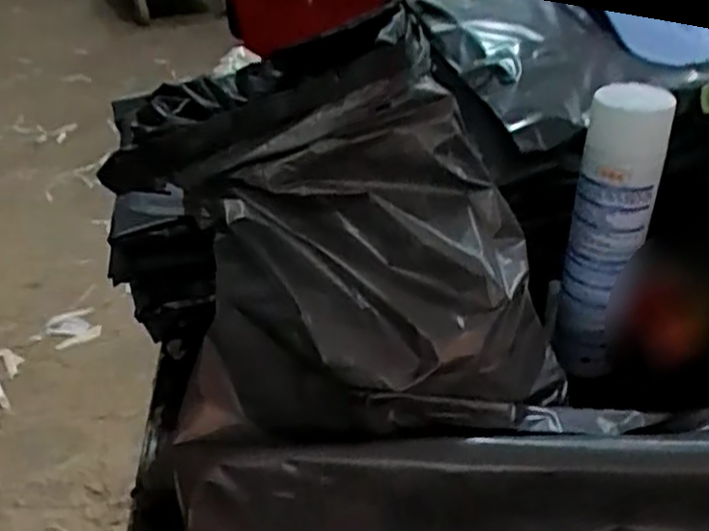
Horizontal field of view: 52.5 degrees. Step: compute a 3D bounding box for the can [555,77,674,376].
[{"bbox_3d":[0.224,-0.024,0.646,0.066,0.260,0.059,10,35,17],"label":"can"}]

